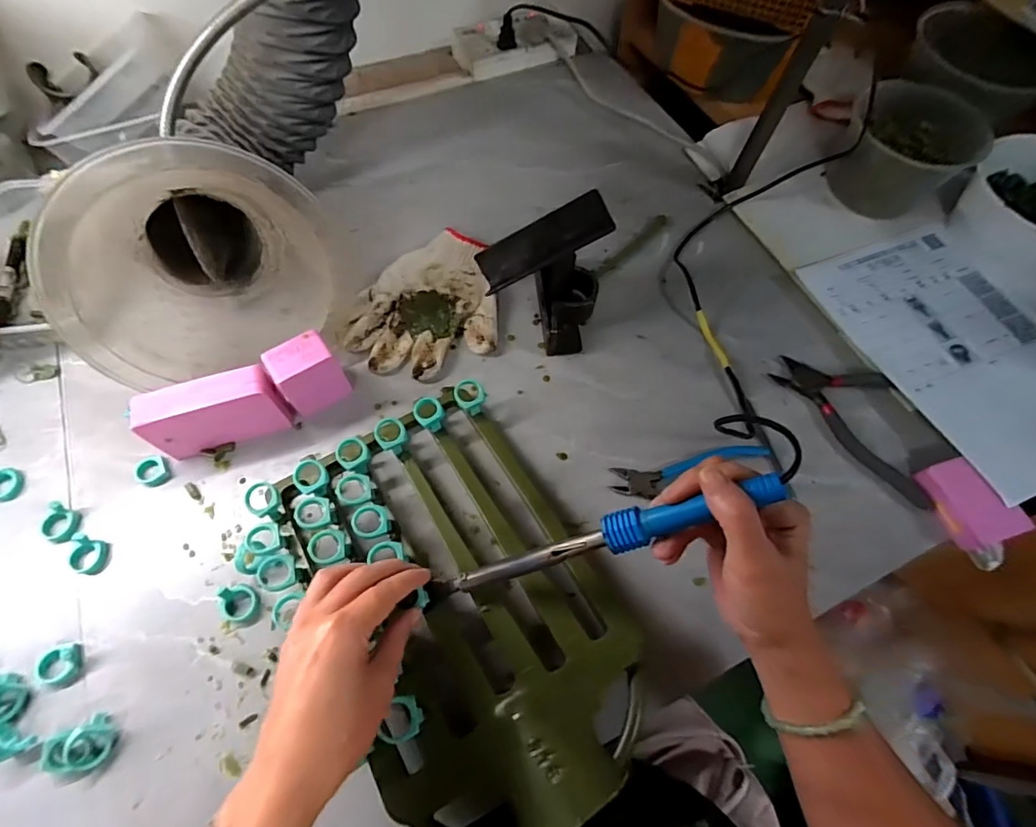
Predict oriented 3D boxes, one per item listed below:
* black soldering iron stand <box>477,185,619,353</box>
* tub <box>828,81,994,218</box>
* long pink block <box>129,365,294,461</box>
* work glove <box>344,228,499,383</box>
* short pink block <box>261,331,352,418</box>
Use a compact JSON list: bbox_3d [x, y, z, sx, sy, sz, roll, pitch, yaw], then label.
[{"bbox_3d":[0.029,-0.131,0.507,0.119,0.115,0.098,-9,62,-6],"label":"black soldering iron stand"},{"bbox_3d":[0.456,-0.315,0.610,0.128,0.101,0.139,0,62,-1],"label":"tub"},{"bbox_3d":[-0.268,0.001,0.458,0.105,0.069,0.039,-15,63,-8],"label":"long pink block"},{"bbox_3d":[-0.096,-0.117,0.544,0.149,0.032,0.169,5,62,2],"label":"work glove"},{"bbox_3d":[-0.195,-0.035,0.477,0.053,0.071,0.034,-33,67,-17],"label":"short pink block"}]

